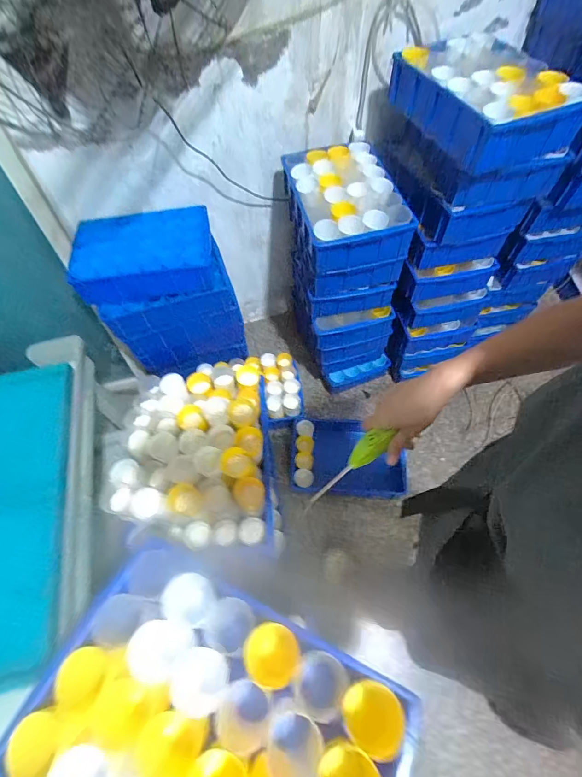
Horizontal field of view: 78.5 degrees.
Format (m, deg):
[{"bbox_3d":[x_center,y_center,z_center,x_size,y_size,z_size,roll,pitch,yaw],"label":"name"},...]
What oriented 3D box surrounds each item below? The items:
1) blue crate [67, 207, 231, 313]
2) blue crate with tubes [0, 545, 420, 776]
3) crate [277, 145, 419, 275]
[{"bbox_3d":[-0.438,-0.418,1.102,0.419,0.121,0.289,-13,61,-5],"label":"blue crate"},{"bbox_3d":[-0.083,0.404,0.426,0.385,0.151,0.258,22,64,13],"label":"blue crate with tubes"},{"bbox_3d":[0.156,-0.519,0.995,0.293,0.118,0.371,-13,62,-5],"label":"crate"}]

